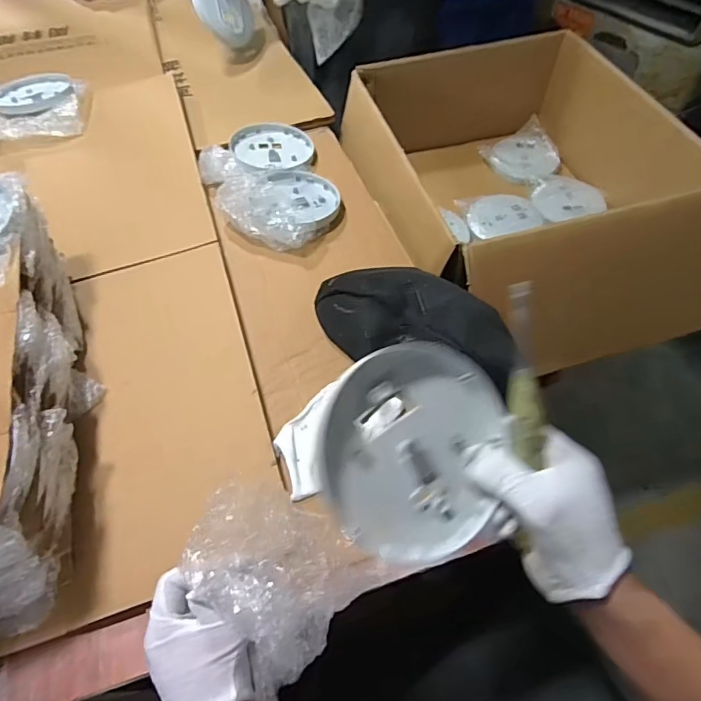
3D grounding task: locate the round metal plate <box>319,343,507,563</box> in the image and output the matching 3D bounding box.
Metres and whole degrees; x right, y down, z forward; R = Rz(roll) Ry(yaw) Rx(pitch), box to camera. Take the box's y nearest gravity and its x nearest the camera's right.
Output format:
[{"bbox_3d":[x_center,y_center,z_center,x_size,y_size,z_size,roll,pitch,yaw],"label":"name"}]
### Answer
[{"bbox_3d":[0.043,0.065,0.324,0.126,0.020,0.133,3,82,-23],"label":"round metal plate"}]

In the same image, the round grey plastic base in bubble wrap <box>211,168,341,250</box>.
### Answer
[{"bbox_3d":[-0.101,-0.228,0.723,0.152,0.052,0.171,28,61,19],"label":"round grey plastic base in bubble wrap"}]

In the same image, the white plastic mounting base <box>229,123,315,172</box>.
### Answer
[{"bbox_3d":[-0.130,-0.340,0.812,0.134,0.028,0.119,31,62,20],"label":"white plastic mounting base"}]

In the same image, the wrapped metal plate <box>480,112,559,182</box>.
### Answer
[{"bbox_3d":[0.361,-0.408,1.006,0.148,0.041,0.129,-28,60,-17],"label":"wrapped metal plate"}]

